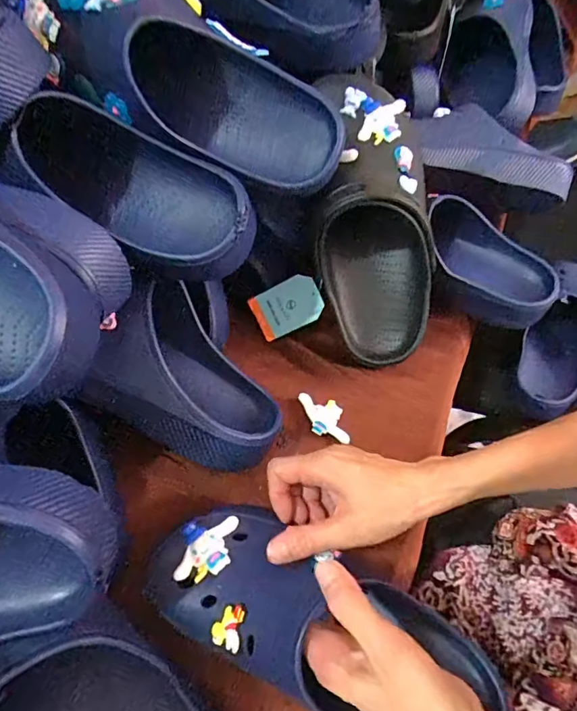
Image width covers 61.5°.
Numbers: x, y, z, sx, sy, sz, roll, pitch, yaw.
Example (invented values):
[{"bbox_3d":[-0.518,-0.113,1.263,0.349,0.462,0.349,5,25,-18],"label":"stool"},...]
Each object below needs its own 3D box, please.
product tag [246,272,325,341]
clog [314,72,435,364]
[{"bbox_3d":[-0.001,-0.051,0.505,0.078,0.004,0.050,-24,94,29],"label":"product tag"},{"bbox_3d":[0.078,-0.123,0.444,0.108,0.262,0.083,-8,15,-2],"label":"clog"}]

